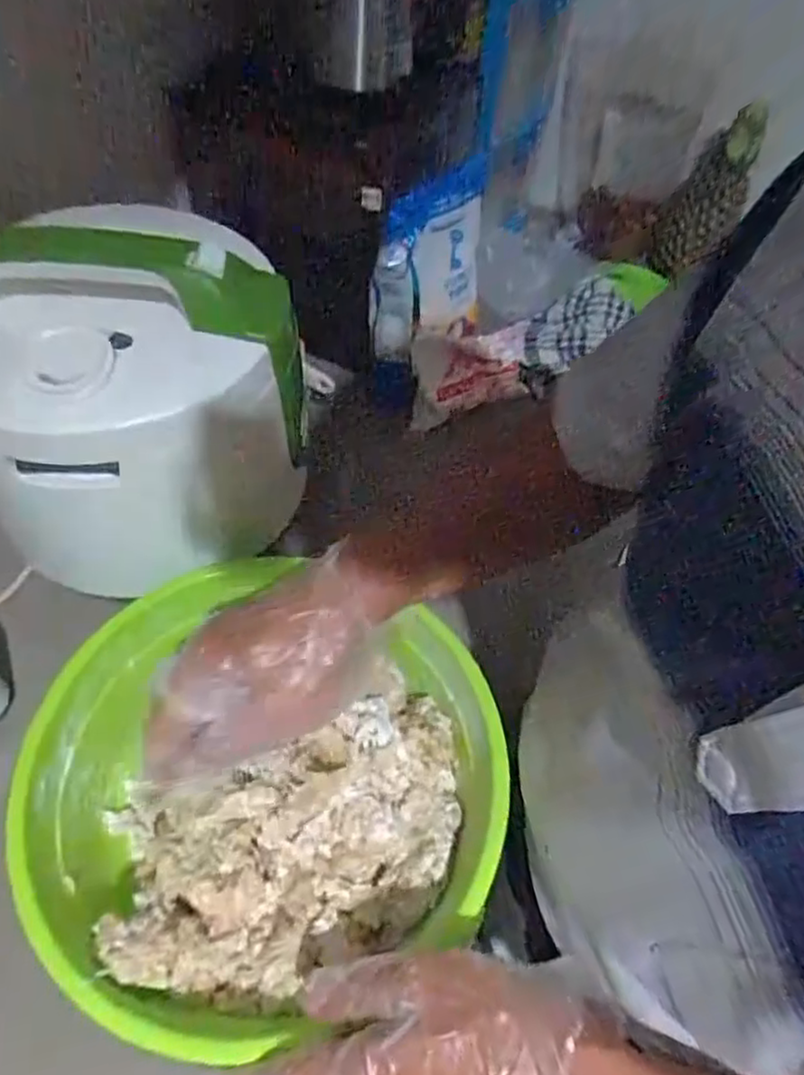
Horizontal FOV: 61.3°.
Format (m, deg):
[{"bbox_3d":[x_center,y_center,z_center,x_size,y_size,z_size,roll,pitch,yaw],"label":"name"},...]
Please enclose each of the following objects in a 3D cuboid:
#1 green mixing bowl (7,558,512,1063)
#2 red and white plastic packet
[{"bbox_3d":[-0.088,0.160,0.464,0.291,0.115,0.275,2,54,-3],"label":"green mixing bowl"},{"bbox_3d":[0.076,-0.189,0.768,0.155,0.093,0.032,-16,28,-21],"label":"red and white plastic packet"}]

